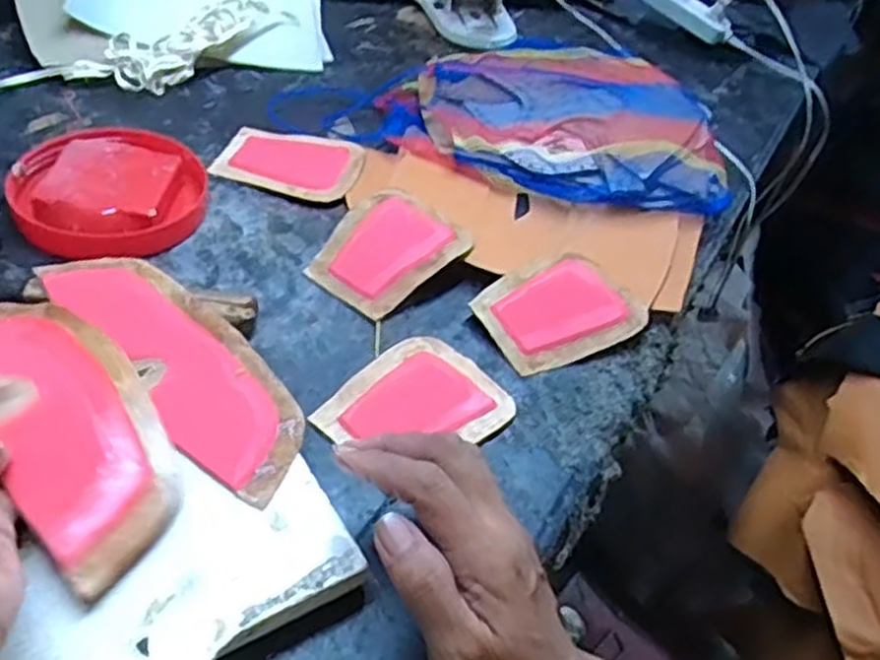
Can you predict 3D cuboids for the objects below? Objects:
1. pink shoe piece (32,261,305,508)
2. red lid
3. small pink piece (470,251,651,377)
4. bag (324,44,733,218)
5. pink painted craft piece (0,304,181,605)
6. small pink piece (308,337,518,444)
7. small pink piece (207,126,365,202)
[{"bbox_3d":[-0.134,0.013,0.414,0.062,0.008,0.188,-31,58,-35],"label":"pink shoe piece"},{"bbox_3d":[-0.219,-0.093,0.523,0.114,0.030,0.118,6,44,-6],"label":"red lid"},{"bbox_3d":[0.077,-0.016,0.508,0.101,0.013,0.076,-19,51,-28],"label":"small pink piece"},{"bbox_3d":[0.090,-0.189,0.664,0.304,0.031,0.214,19,44,7],"label":"bag"},{"bbox_3d":[-0.178,0.032,0.370,0.066,0.028,0.191,-24,53,-28],"label":"pink painted craft piece"},{"bbox_3d":[-0.015,0.043,0.444,0.100,0.006,0.078,-29,55,-31],"label":"small pink piece"},{"bbox_3d":[-0.113,-0.125,0.593,0.104,0.006,0.077,10,44,-2],"label":"small pink piece"}]

